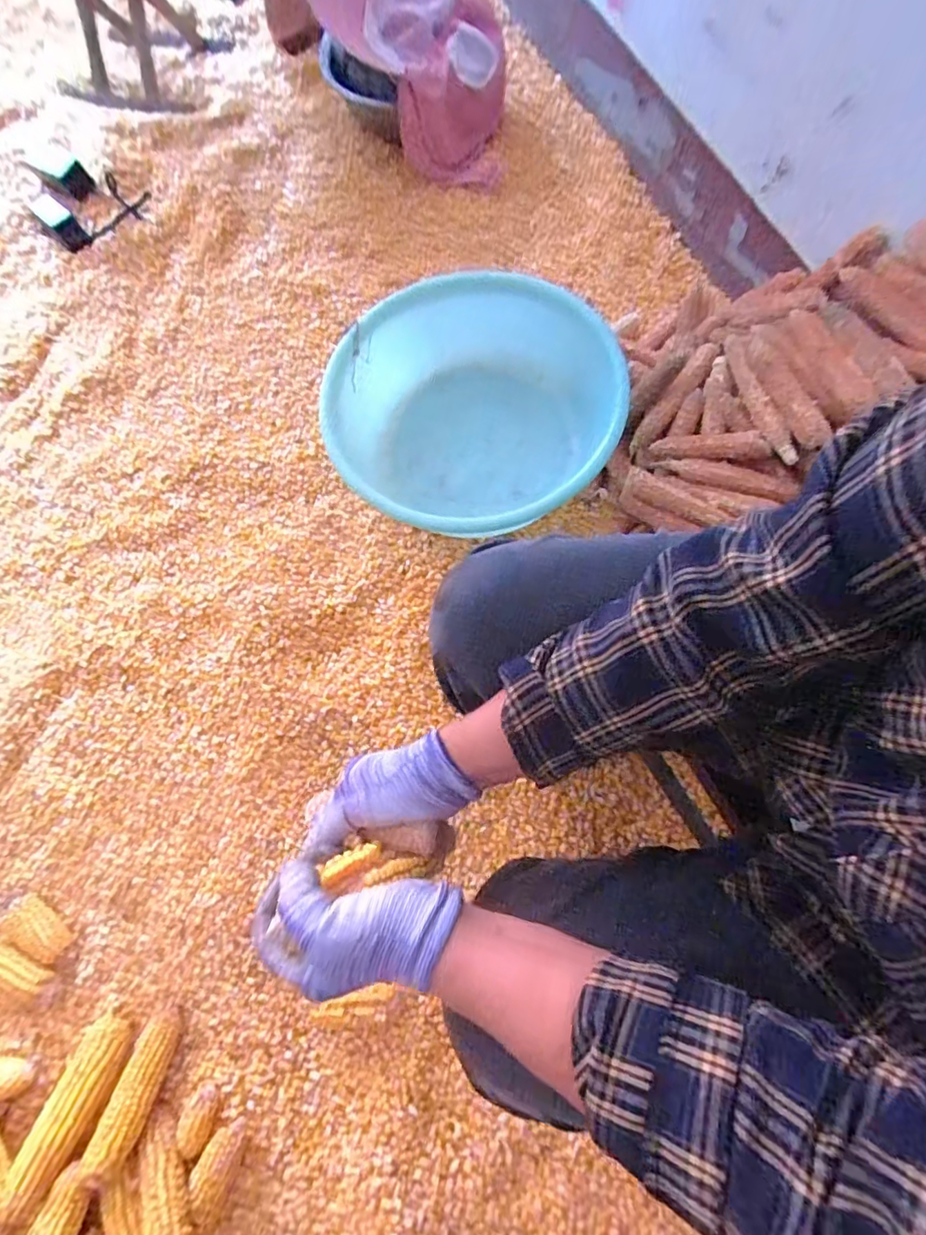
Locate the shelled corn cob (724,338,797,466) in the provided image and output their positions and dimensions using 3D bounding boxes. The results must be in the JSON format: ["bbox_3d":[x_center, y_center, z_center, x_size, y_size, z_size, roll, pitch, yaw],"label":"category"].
[{"bbox_3d":[0.348,-0.260,0.639,0.020,0.026,0.173,-19,73,-5],"label":"shelled corn cob"}]

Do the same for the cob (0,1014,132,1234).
[{"bbox_3d":[-0.444,0.564,0.599,0.052,0.042,0.196,19,56,5],"label":"cob"}]

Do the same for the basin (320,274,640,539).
[{"bbox_3d":[0.006,-0.272,0.751,0.346,0.186,0.360,0,76,0],"label":"basin"}]

